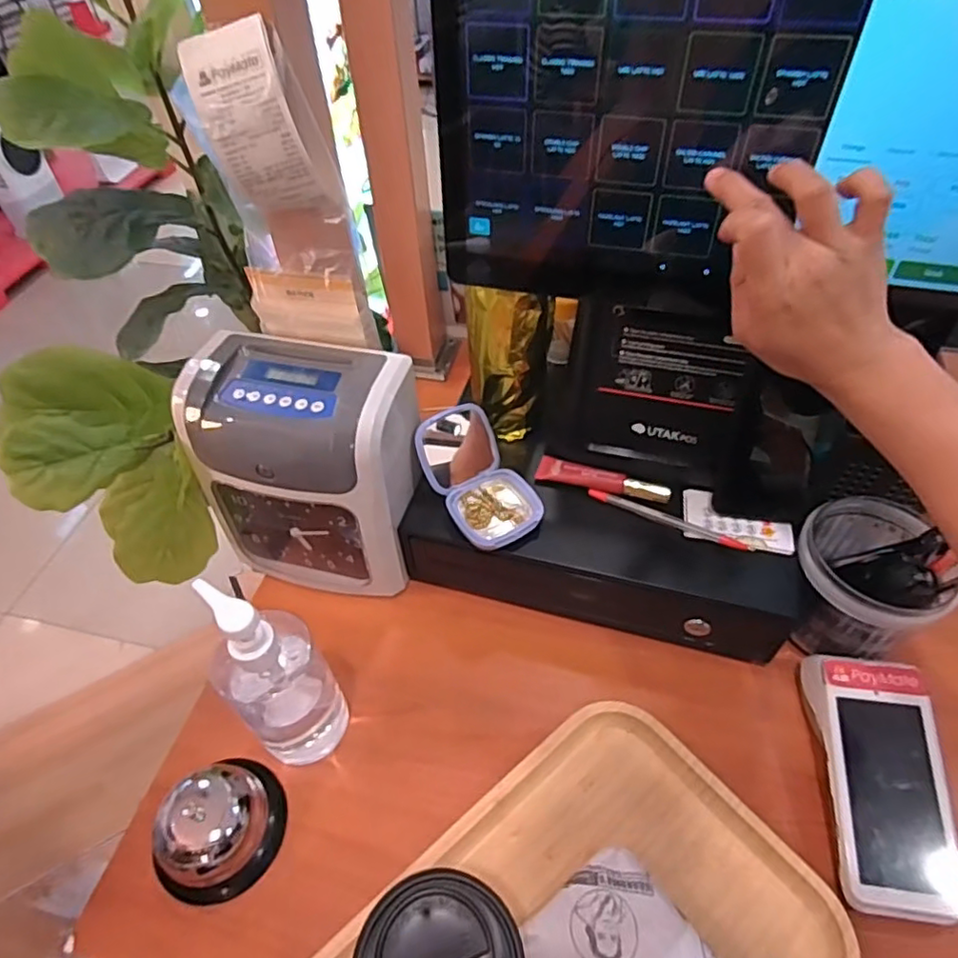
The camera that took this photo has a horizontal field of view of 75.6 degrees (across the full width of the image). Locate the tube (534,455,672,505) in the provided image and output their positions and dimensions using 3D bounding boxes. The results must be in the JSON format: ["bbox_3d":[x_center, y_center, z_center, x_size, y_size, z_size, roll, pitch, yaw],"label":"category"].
[{"bbox_3d":[0.110,0.003,0.557,0.119,0.015,0.027,17,55,15],"label":"tube"}]

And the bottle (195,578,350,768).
[{"bbox_3d":[-0.151,0.150,0.461,0.072,0.194,0.080,-32,55,-22],"label":"bottle"}]

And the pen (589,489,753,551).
[{"bbox_3d":[0.163,0.035,0.533,0.140,0.011,0.009,23,56,18],"label":"pen"}]

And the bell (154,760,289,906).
[{"bbox_3d":[-0.195,0.262,0.471,0.085,0.055,0.097,-8,50,-4],"label":"bell"}]

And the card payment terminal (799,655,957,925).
[{"bbox_3d":[0.300,0.223,0.462,0.082,0.054,0.174,2,50,5],"label":"card payment terminal"}]

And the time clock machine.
[{"bbox_3d":[-0.153,-0.008,0.565,0.183,0.196,0.124,10,51,12],"label":"time clock machine"}]

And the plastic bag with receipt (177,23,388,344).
[{"bbox_3d":[-0.140,-0.194,0.451,0.095,0.216,0.031,4,50,7],"label":"plastic bag with receipt"}]

